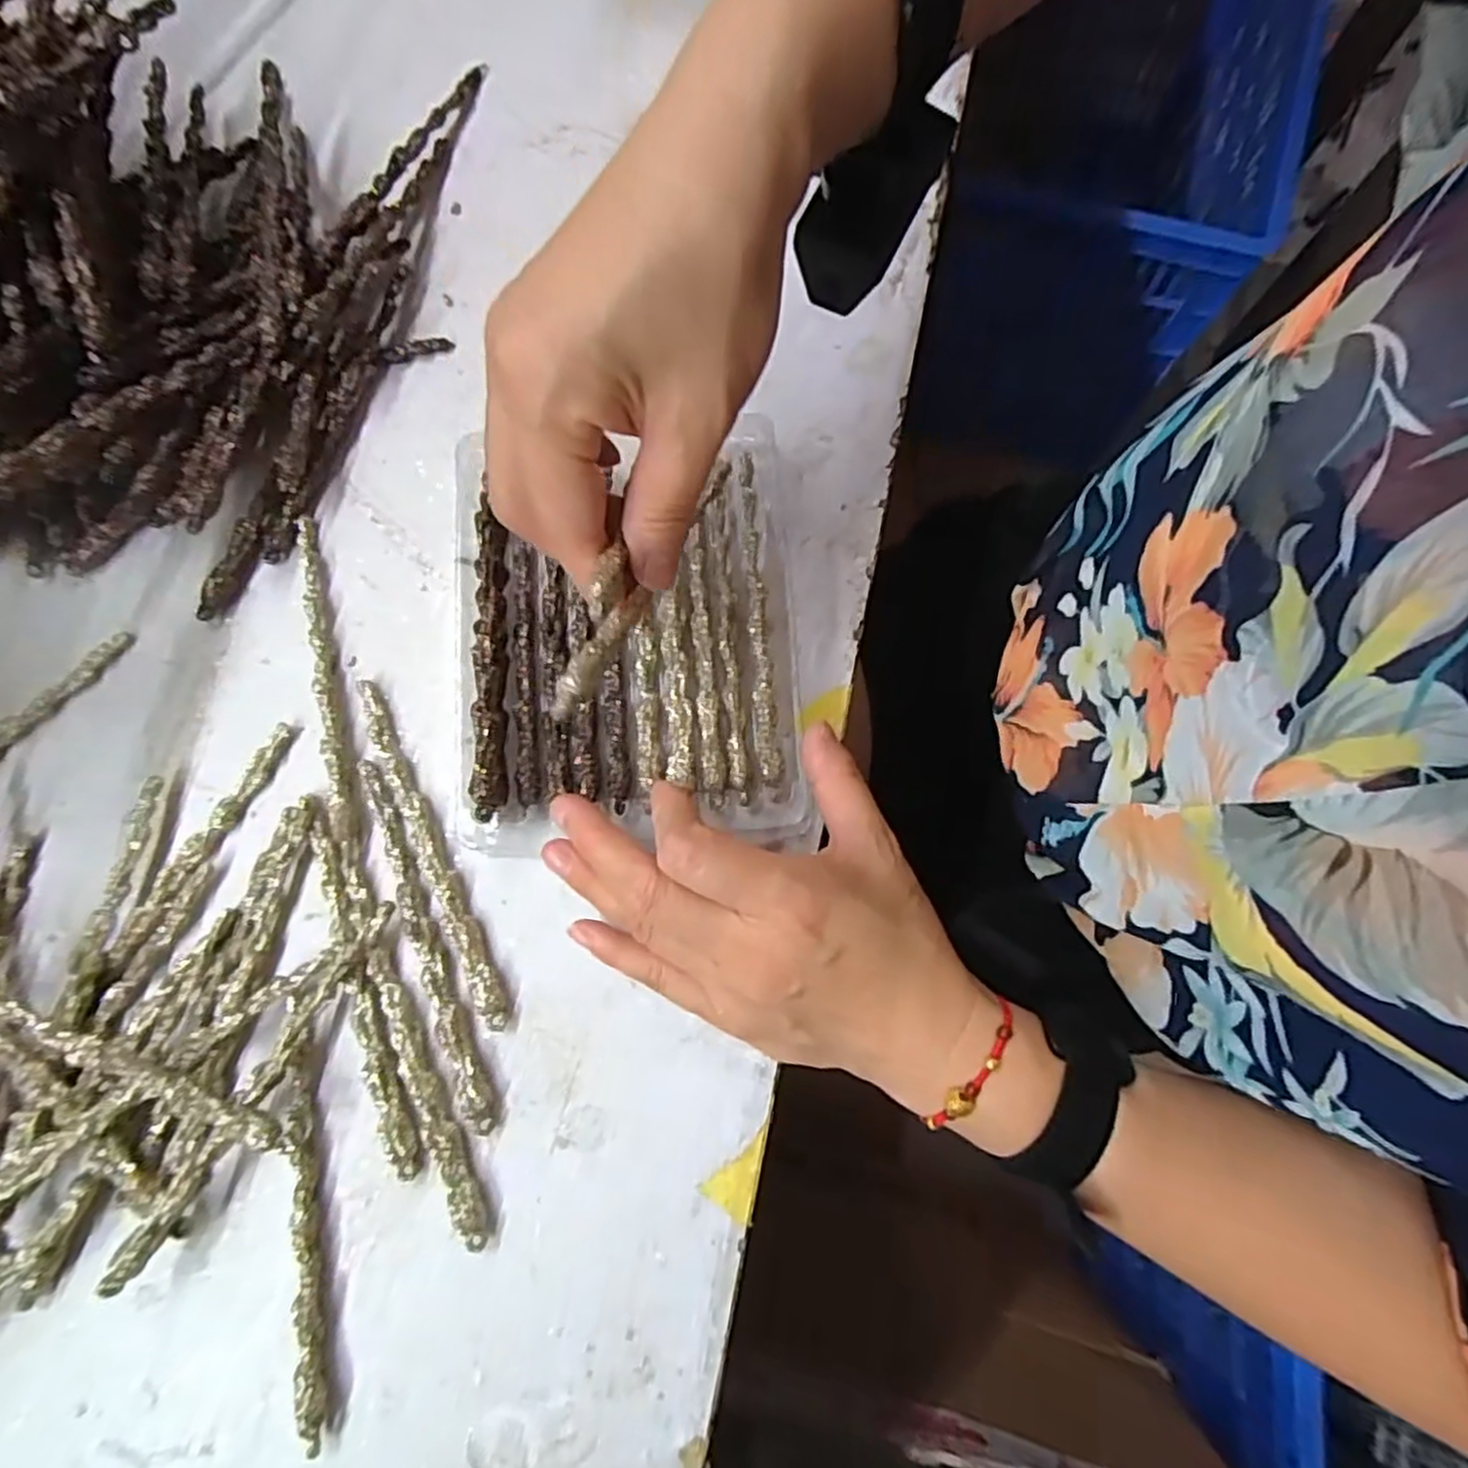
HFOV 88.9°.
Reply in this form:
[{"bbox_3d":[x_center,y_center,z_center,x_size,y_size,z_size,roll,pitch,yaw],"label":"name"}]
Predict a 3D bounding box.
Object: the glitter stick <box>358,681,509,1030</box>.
[{"bbox_3d":[-0.128,0.047,0.309,0.013,0.008,0.154,-26,80,-6],"label":"glitter stick"}]

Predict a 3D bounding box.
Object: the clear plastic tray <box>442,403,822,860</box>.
[{"bbox_3d":[-0.048,-0.047,0.324,0.148,0.022,0.182,-4,79,-2],"label":"clear plastic tray"}]

